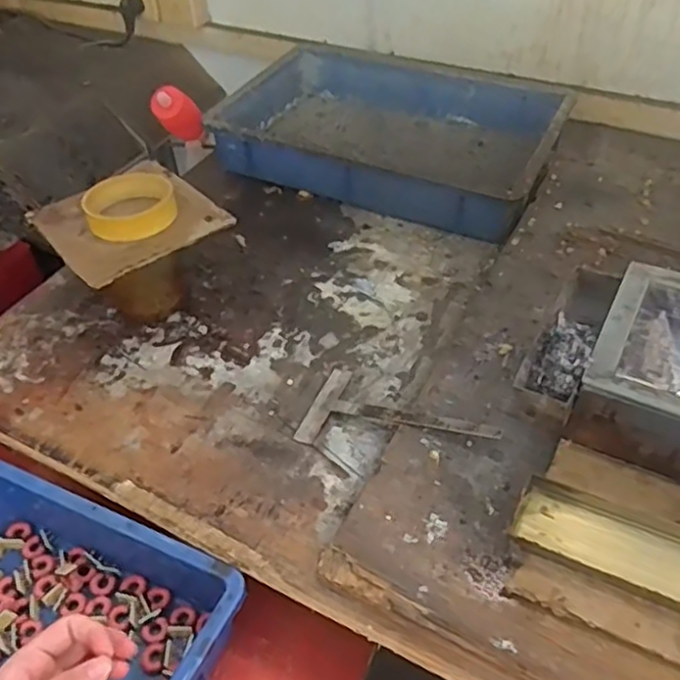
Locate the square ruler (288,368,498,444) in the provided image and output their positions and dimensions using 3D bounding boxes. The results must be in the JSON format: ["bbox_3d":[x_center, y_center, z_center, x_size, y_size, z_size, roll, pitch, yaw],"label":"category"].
[{"bbox_3d":[0.053,0.071,0.586,0.174,0.012,0.091,8,44,28],"label":"square ruler"}]

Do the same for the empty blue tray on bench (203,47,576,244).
[{"bbox_3d":[0.071,-0.286,0.914,0.429,0.085,0.296,17,48,19],"label":"empty blue tray on bench"}]

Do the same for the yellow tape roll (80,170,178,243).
[{"bbox_3d":[-0.209,-0.133,0.656,0.084,0.031,0.084,-1,44,1],"label":"yellow tape roll"}]

